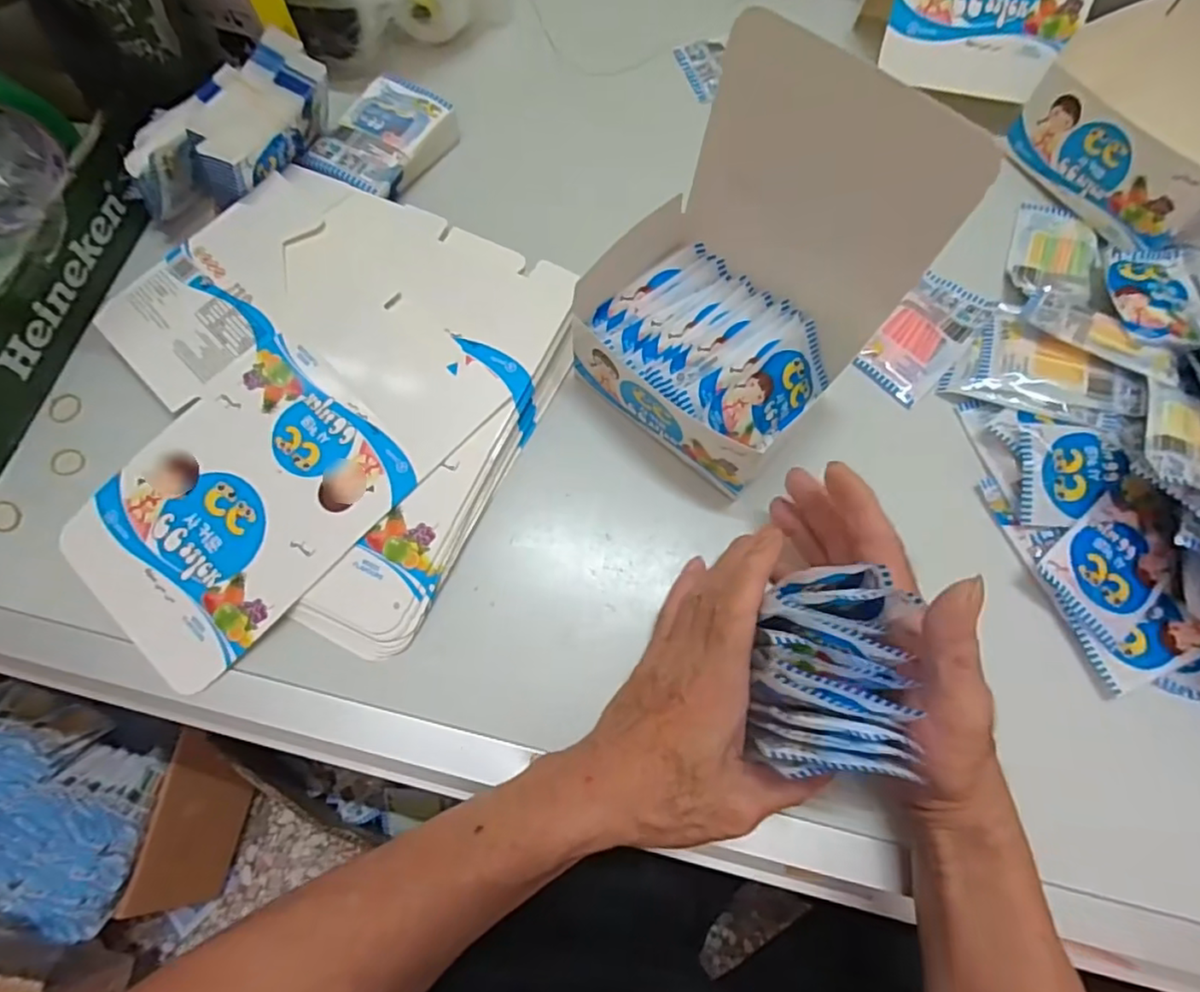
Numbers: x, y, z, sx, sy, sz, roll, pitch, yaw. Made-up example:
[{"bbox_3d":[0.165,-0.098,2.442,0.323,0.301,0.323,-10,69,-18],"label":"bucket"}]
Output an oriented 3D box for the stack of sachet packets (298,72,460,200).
[{"bbox_3d":[-0.162,-0.267,0.471,0.067,0.026,0.108,28,73,8],"label":"stack of sachet packets"}]

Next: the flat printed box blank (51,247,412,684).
[{"bbox_3d":[-0.250,-0.023,0.383,0.225,0.028,0.181,41,75,12],"label":"flat printed box blank"}]

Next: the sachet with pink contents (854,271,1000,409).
[{"bbox_3d":[0.228,-0.113,0.438,0.053,0.010,0.107,40,75,11],"label":"sachet with pink contents"}]

